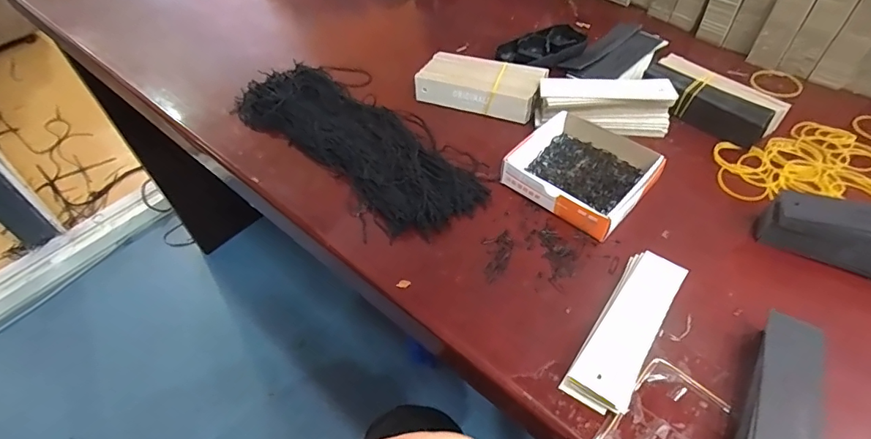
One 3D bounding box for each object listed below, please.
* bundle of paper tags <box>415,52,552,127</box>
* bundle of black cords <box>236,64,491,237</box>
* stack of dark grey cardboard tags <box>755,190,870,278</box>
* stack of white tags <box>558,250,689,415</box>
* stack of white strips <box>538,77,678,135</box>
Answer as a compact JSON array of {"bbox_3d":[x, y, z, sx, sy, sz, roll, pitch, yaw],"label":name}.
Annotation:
[{"bbox_3d":[0.050,-0.148,0.526,0.130,0.036,0.057,17,53,16],"label":"bundle of paper tags"},{"bbox_3d":[-0.087,-0.084,0.485,0.298,0.031,0.101,36,60,28],"label":"bundle of black cords"},{"bbox_3d":[0.334,0.012,0.368,0.134,0.045,0.055,24,55,21],"label":"stack of dark grey cardboard tags"},{"bbox_3d":[0.138,0.077,0.338,0.040,0.021,0.126,28,57,24],"label":"stack of white tags"},{"bbox_3d":[0.172,-0.117,0.485,0.130,0.041,0.043,2,50,4],"label":"stack of white strips"}]

